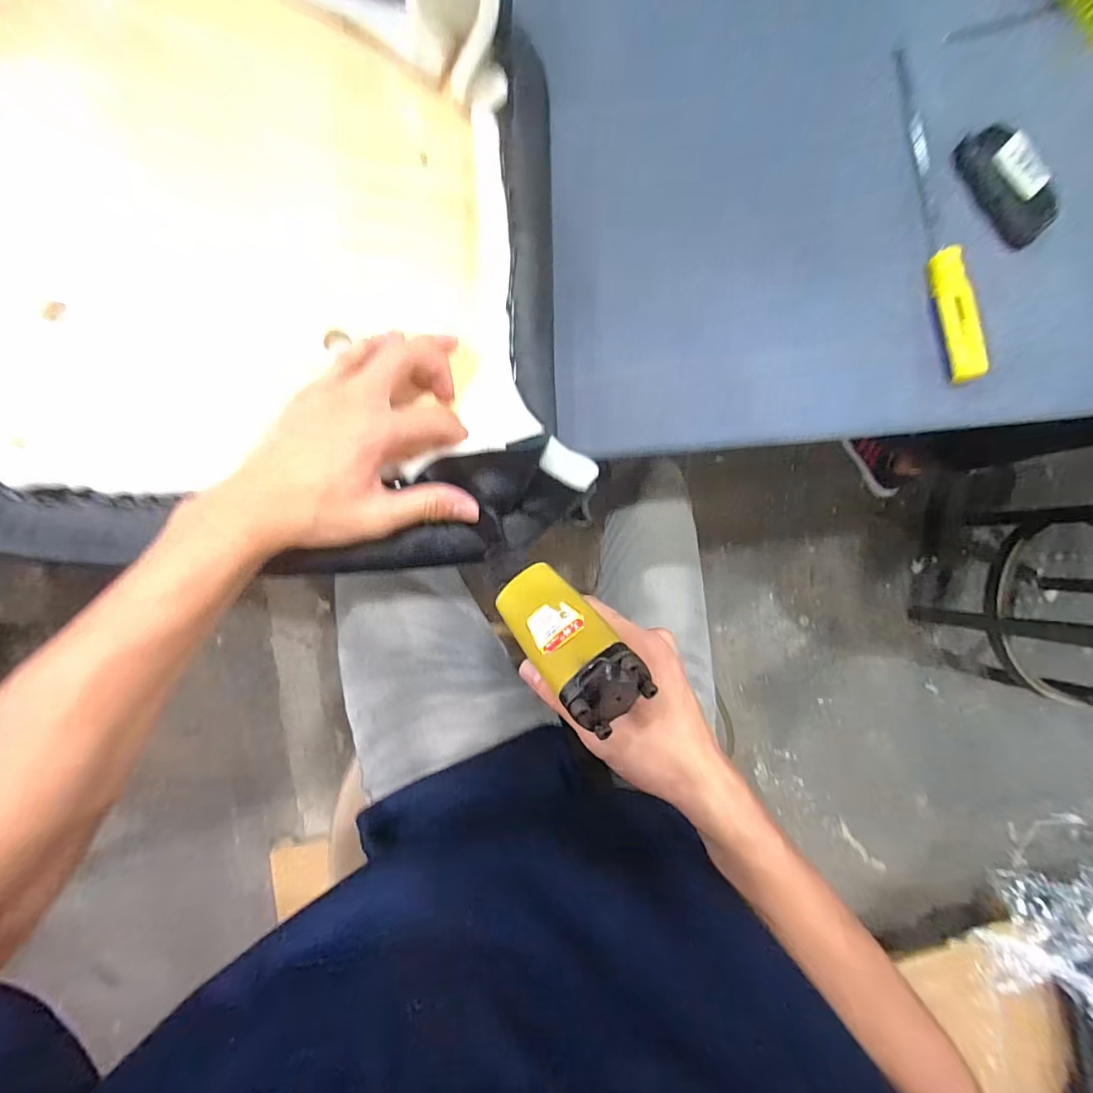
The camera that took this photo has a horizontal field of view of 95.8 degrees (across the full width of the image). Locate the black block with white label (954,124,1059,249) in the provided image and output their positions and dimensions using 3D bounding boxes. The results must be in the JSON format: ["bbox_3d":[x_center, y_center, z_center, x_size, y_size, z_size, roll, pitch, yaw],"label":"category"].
[{"bbox_3d":[0.420,-0.328,0.445,0.037,0.029,0.108,-42,95,-6],"label":"black block with white label"}]

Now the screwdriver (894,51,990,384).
[{"bbox_3d":[0.351,-0.298,0.435,0.023,0.032,0.305,-7,90,-7],"label":"screwdriver"}]

